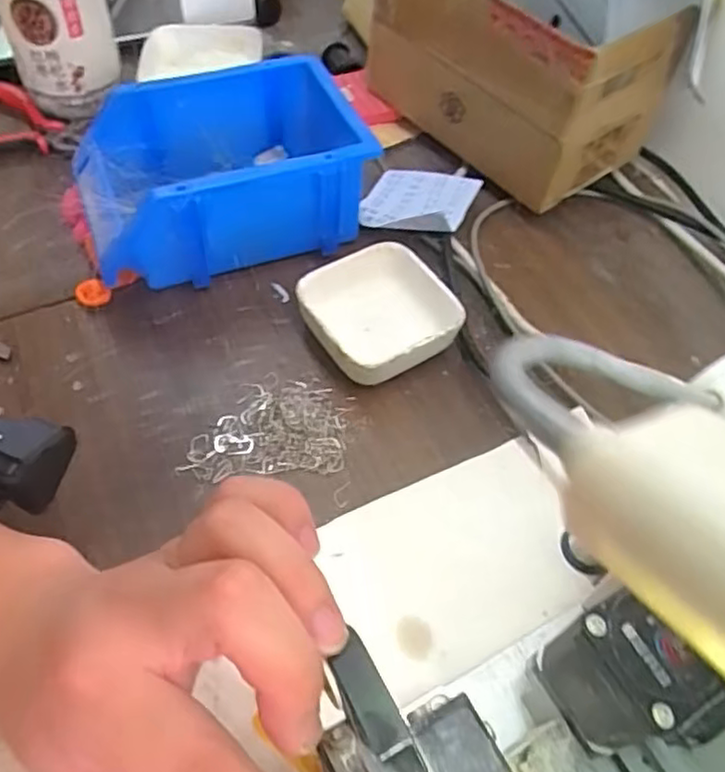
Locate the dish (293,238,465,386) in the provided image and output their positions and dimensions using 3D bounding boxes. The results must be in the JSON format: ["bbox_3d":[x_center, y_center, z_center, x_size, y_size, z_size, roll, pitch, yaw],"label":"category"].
[{"bbox_3d":[0.010,-0.045,0.415,0.084,0.026,0.083,-25,60,-20],"label":"dish"}]

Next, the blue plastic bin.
[{"bbox_3d":[-0.092,-0.144,0.454,0.184,0.078,0.128,-15,57,-14],"label":"blue plastic bin"}]

